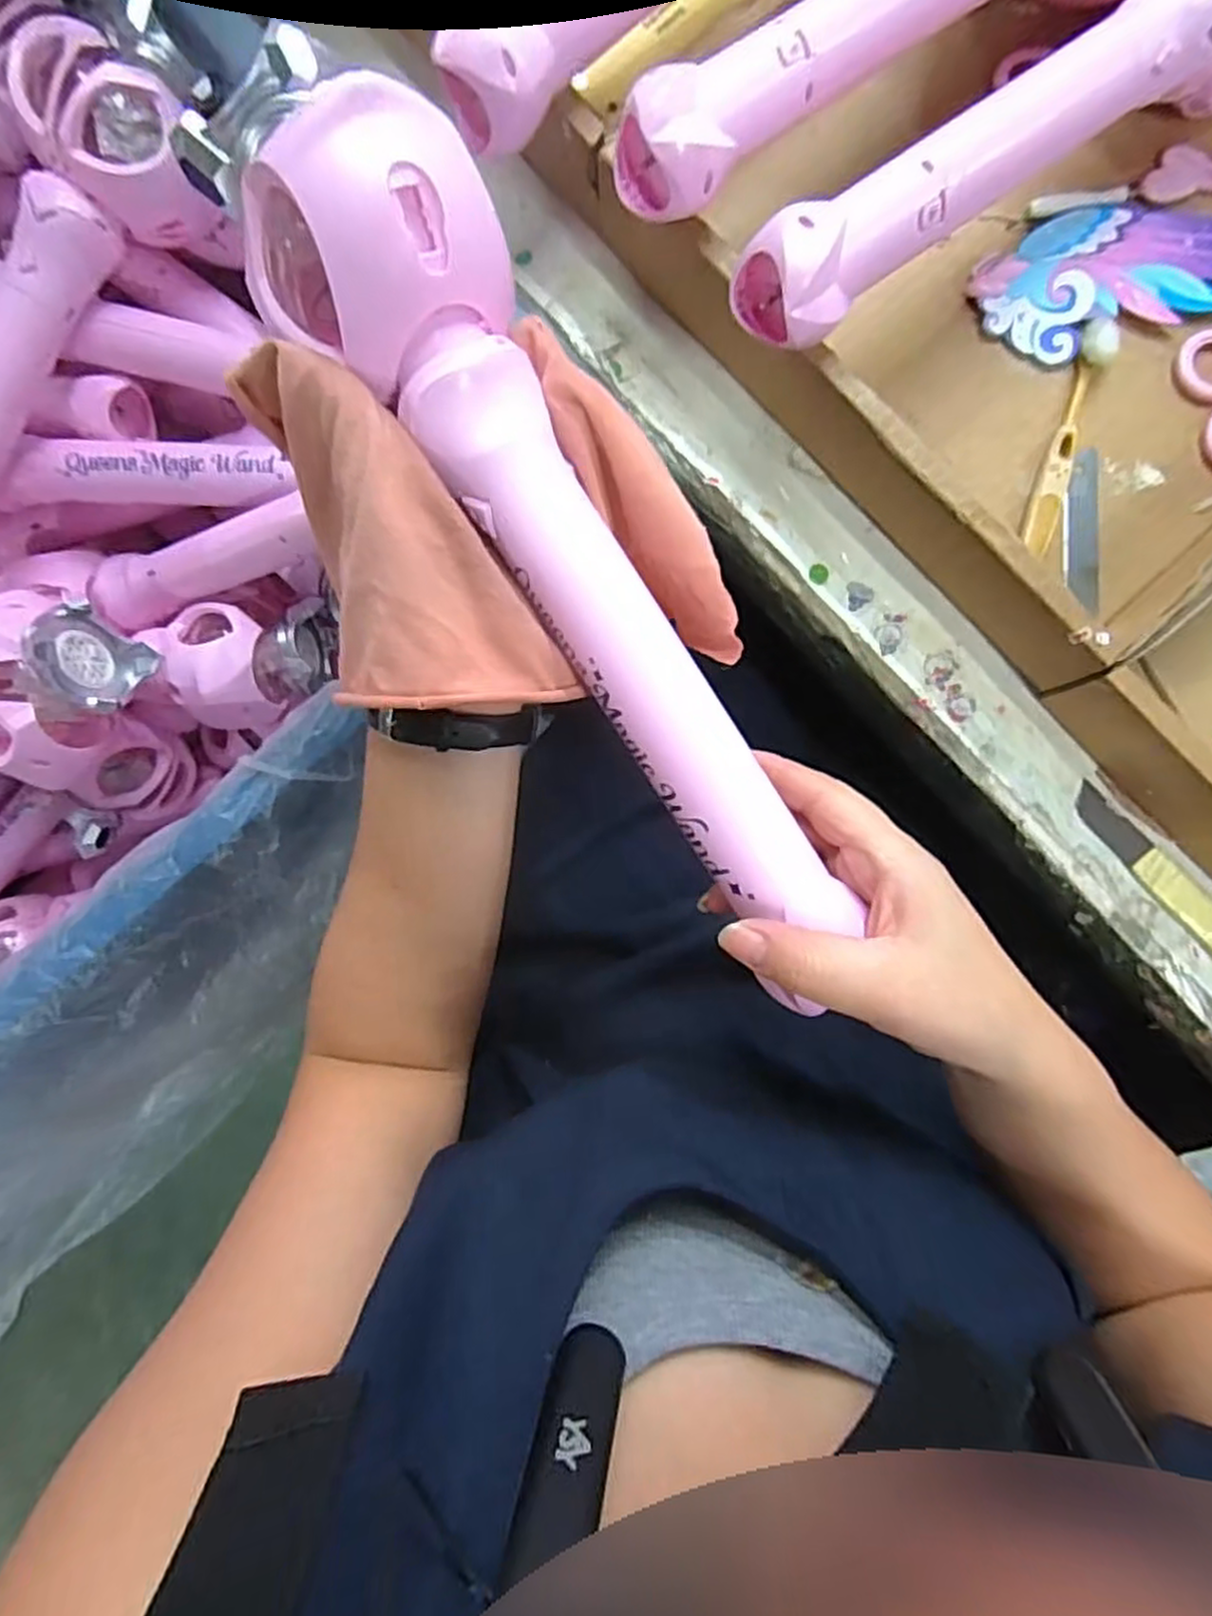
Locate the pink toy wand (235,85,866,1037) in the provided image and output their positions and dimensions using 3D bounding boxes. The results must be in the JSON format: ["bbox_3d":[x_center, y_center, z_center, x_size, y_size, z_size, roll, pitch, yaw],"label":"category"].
[{"bbox_3d":[-0.011,-0.082,0.251,0.070,0.046,0.308,-32,98,4],"label":"pink toy wand"}]

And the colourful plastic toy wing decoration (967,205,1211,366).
[{"bbox_3d":[0.279,-0.287,0.382,0.165,0.011,0.071,-18,87,5],"label":"colourful plastic toy wing decoration"}]

